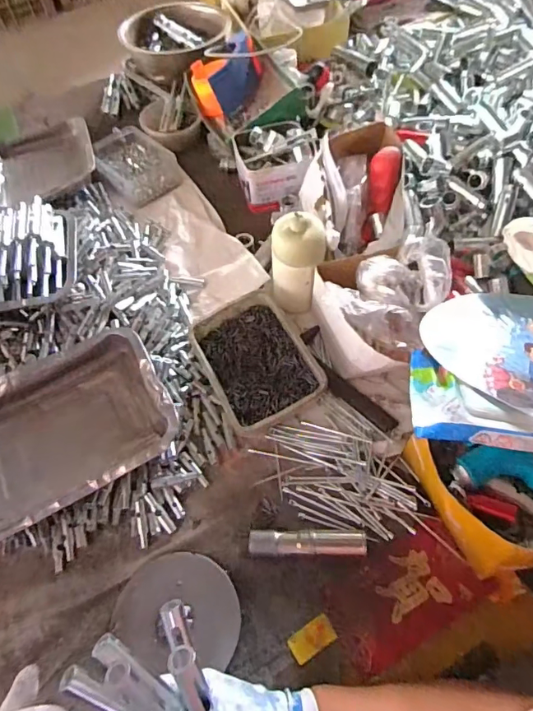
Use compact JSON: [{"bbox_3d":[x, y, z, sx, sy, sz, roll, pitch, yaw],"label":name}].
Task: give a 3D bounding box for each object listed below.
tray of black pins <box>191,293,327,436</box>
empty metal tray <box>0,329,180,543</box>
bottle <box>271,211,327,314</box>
[{"bbox_3d":[-0.014,0.009,0.594,0.124,0.042,0.173,-24,60,-11],"label":"tray of black pins"},{"bbox_3d":[-0.243,0.088,0.553,0.251,0.051,0.186,-27,61,-13],"label":"empty metal tray"},{"bbox_3d":[0.041,-0.120,0.607,0.066,0.133,0.054,-1,59,3],"label":"bottle"}]

